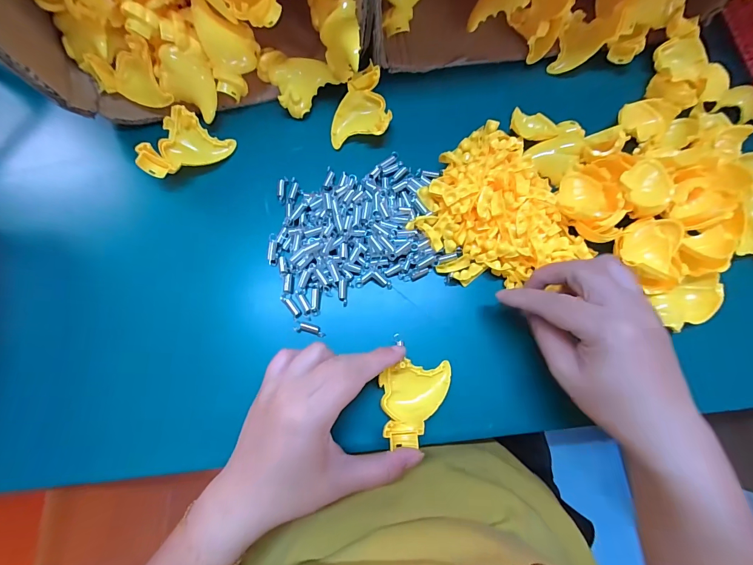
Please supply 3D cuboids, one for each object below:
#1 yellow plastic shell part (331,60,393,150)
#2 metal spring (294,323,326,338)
[{"bbox_3d":[-0.017,-0.165,0.329,0.056,0.026,0.063,-6,78,-3],"label":"yellow plastic shell part"},{"bbox_3d":[-0.056,0.040,0.299,0.026,0.008,0.009,12,78,1],"label":"metal spring"}]

